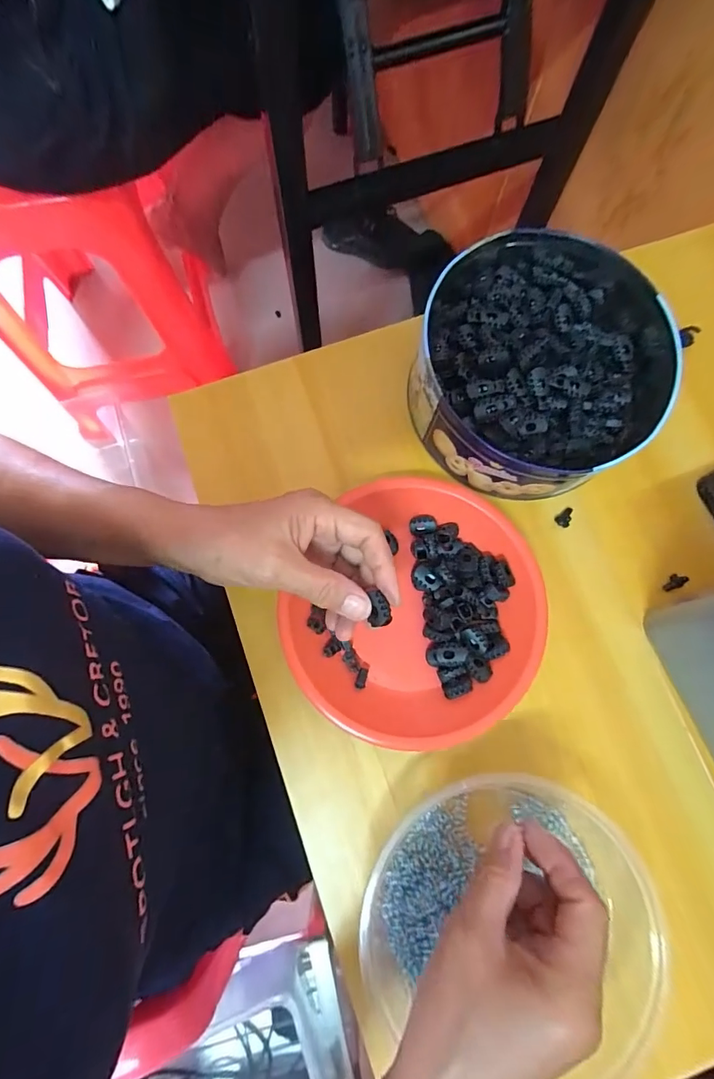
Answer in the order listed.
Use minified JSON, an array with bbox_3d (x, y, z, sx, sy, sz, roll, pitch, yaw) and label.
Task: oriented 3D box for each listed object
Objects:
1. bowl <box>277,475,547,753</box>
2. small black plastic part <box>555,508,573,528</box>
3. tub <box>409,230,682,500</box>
[{"bbox_3d":[0.043,0.053,0.350,0.191,0.032,0.199,30,80,6],"label":"bowl"},{"bbox_3d":[0.174,-0.018,0.372,0.017,0.006,0.012,-39,81,-8],"label":"small black plastic part"},{"bbox_3d":[0.146,-0.141,0.362,0.204,0.069,0.193,0,78,0],"label":"tub"}]

